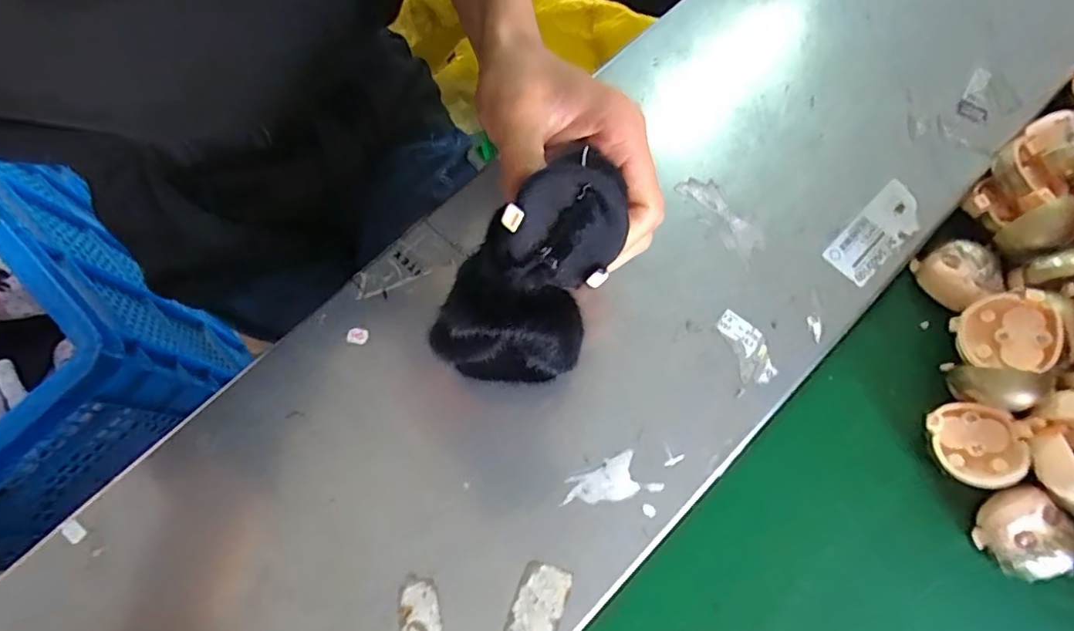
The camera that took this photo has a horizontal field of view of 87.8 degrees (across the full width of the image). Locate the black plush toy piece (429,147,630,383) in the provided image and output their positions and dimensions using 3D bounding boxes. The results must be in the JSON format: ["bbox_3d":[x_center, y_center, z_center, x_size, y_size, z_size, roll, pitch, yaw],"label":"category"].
[{"bbox_3d":[0.001,-0.017,0.261,0.063,0.049,0.117,38,119,12],"label":"black plush toy piece"}]

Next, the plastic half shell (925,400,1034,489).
[{"bbox_3d":[0.263,0.077,0.336,0.048,0.026,0.048,-10,73,-2],"label":"plastic half shell"}]

